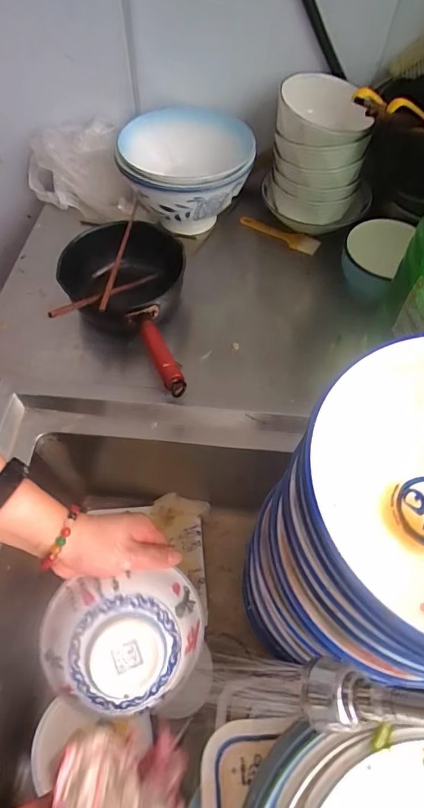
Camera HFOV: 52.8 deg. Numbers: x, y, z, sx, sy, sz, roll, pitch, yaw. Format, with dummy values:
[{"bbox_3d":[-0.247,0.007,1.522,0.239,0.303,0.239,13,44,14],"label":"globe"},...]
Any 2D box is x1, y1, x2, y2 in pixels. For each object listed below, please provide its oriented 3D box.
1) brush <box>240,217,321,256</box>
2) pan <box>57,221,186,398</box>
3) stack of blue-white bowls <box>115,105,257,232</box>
[{"bbox_3d":[0.121,-0.318,0.794,0.159,0.015,0.027,28,63,15],"label":"brush"},{"bbox_3d":[-0.108,-0.132,0.623,0.162,0.095,0.346,-19,61,-12],"label":"pan"},{"bbox_3d":[-0.048,-0.392,0.759,0.207,0.148,0.218,-12,60,-8],"label":"stack of blue-white bowls"}]

